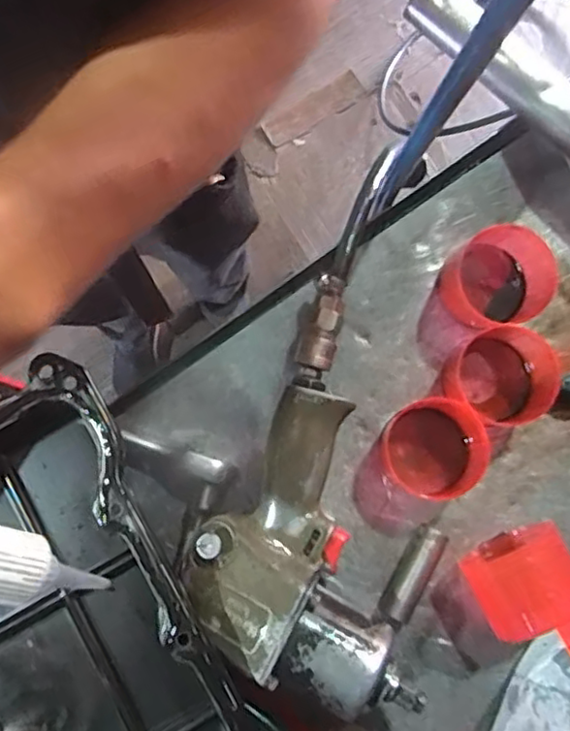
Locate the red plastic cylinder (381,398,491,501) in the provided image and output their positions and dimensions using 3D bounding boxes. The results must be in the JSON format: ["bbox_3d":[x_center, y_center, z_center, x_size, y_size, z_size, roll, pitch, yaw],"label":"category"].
[{"bbox_3d":[0.101,0.059,0.438,0.066,0.043,0.068,-1,83,5],"label":"red plastic cylinder"}]

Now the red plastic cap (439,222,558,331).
[{"bbox_3d":[0.142,-0.059,0.443,0.068,0.040,0.064,-1,83,5],"label":"red plastic cap"}]

